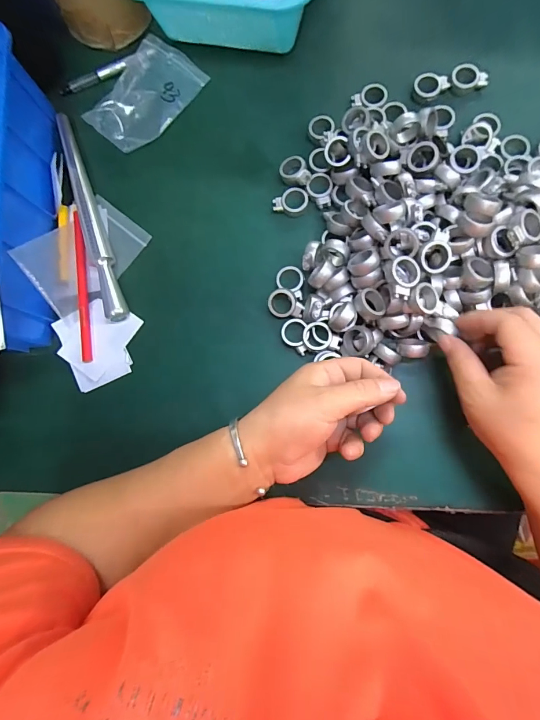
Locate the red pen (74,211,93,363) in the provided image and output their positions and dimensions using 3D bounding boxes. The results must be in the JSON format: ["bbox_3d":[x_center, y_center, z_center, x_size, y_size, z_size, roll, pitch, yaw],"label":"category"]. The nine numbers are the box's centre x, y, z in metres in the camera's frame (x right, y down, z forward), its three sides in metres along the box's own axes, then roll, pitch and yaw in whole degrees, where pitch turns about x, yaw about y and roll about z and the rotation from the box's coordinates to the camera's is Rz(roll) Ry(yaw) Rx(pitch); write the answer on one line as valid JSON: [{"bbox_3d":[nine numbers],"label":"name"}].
[{"bbox_3d":[-0.187,-0.073,0.364,0.012,0.005,0.151,-8,83,6],"label":"red pen"}]

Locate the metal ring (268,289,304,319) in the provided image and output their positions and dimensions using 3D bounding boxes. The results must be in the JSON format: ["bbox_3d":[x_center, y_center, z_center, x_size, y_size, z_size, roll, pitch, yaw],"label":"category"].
[{"bbox_3d":[0.015,-0.052,0.340,0.032,0.009,0.025,1,84,7],"label":"metal ring"}]

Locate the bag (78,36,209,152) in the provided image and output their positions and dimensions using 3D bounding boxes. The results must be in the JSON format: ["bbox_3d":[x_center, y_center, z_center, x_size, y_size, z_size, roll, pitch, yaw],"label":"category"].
[{"bbox_3d":[-0.132,-0.280,0.390,0.078,0.008,0.119,38,87,1],"label":"bag"}]

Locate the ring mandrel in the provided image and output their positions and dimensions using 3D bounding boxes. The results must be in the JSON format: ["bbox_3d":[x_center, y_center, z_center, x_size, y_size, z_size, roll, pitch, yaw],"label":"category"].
[{"bbox_3d":[-0.182,-0.149,0.371,0.019,0.017,0.232,-18,83,5],"label":"ring mandrel"}]

